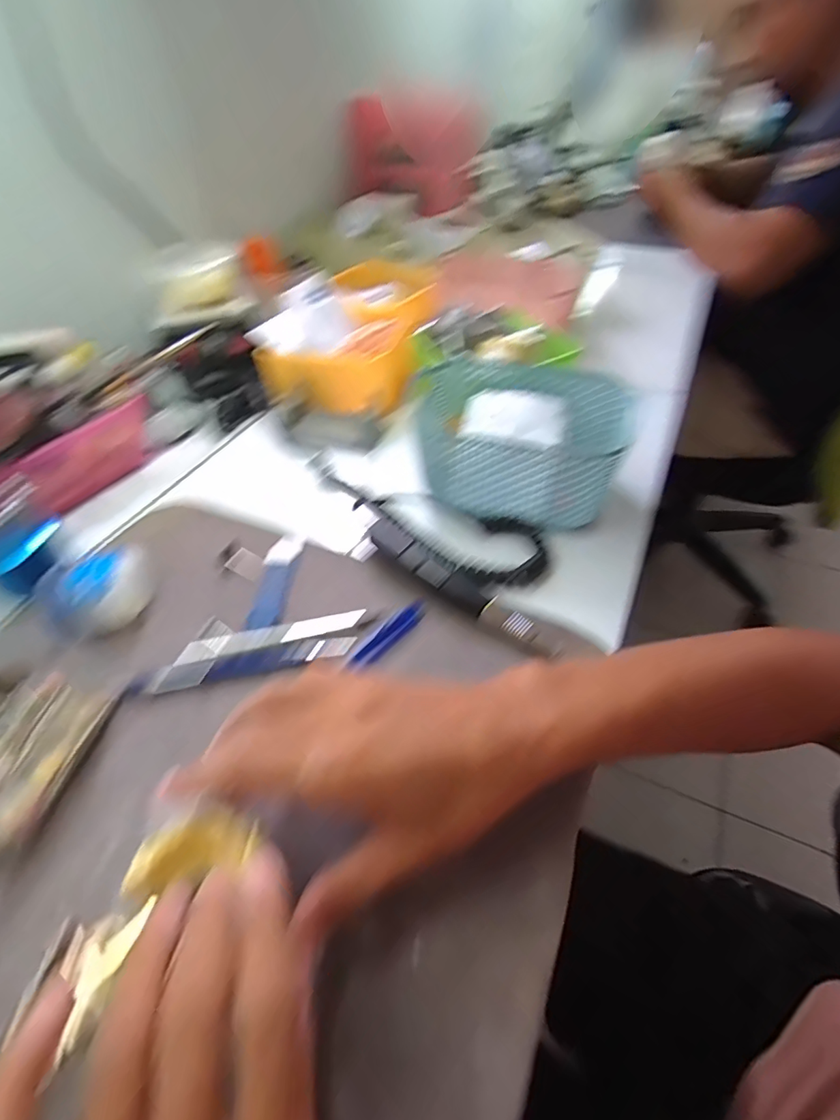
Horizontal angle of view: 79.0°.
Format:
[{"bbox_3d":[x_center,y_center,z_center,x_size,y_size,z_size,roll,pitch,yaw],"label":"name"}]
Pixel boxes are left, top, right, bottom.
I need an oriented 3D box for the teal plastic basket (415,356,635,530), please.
[{"bbox_3d":[0.077,-0.095,0.423,0.160,0.077,0.117,14,48,15],"label":"teal plastic basket"}]

